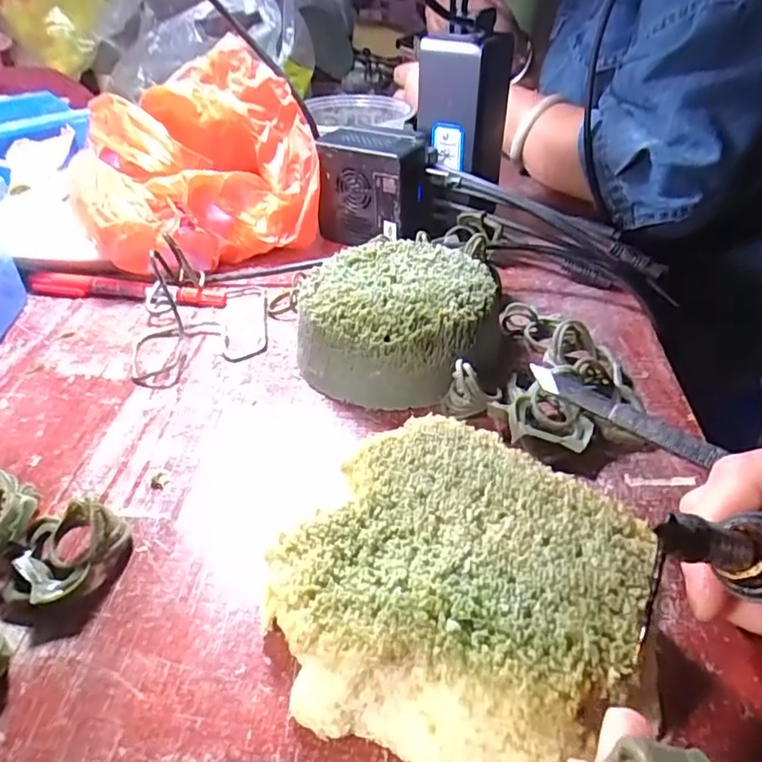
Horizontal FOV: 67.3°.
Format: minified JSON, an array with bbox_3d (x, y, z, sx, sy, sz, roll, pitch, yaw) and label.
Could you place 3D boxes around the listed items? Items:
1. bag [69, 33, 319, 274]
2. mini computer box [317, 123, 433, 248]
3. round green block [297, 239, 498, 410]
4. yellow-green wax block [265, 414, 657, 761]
[{"bbox_3d":[-0.129,-0.147,0.401,0.159,0.117,0.112,-15,39,-15],"label":"bag"},{"bbox_3d":[-0.003,-0.141,0.418,0.081,0.072,0.047,18,42,25],"label":"mini computer box"},{"bbox_3d":[0.009,-0.033,0.306,0.098,0.045,0.094,-2,38,1],"label":"round green block"},{"bbox_3d":[0.025,0.066,0.182,0.102,0.042,0.100,7,39,10],"label":"yellow-green wax block"}]

